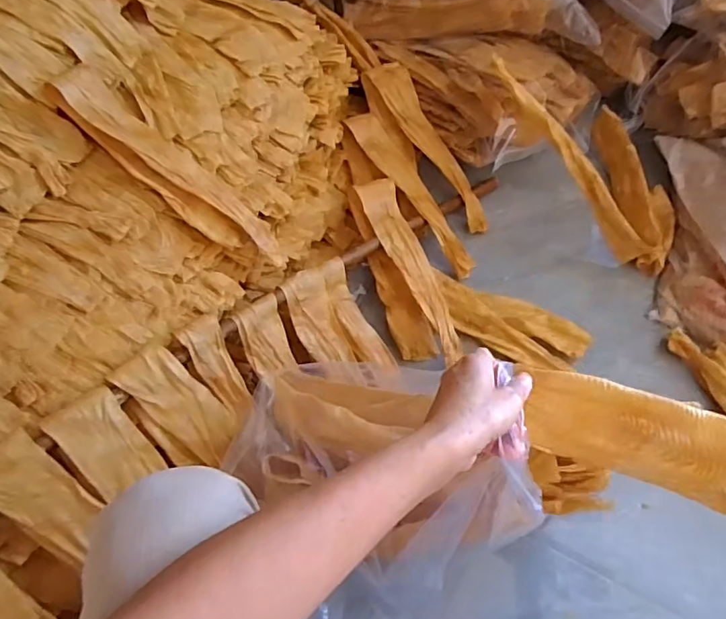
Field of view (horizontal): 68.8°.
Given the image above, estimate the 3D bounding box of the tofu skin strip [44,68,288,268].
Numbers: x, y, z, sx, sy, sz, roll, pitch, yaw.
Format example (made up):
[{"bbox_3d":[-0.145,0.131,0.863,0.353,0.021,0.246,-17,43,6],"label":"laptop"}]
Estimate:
[{"bbox_3d":[-0.250,-0.174,0.709,0.346,0.032,0.070,40,66,-16],"label":"tofu skin strip"}]

